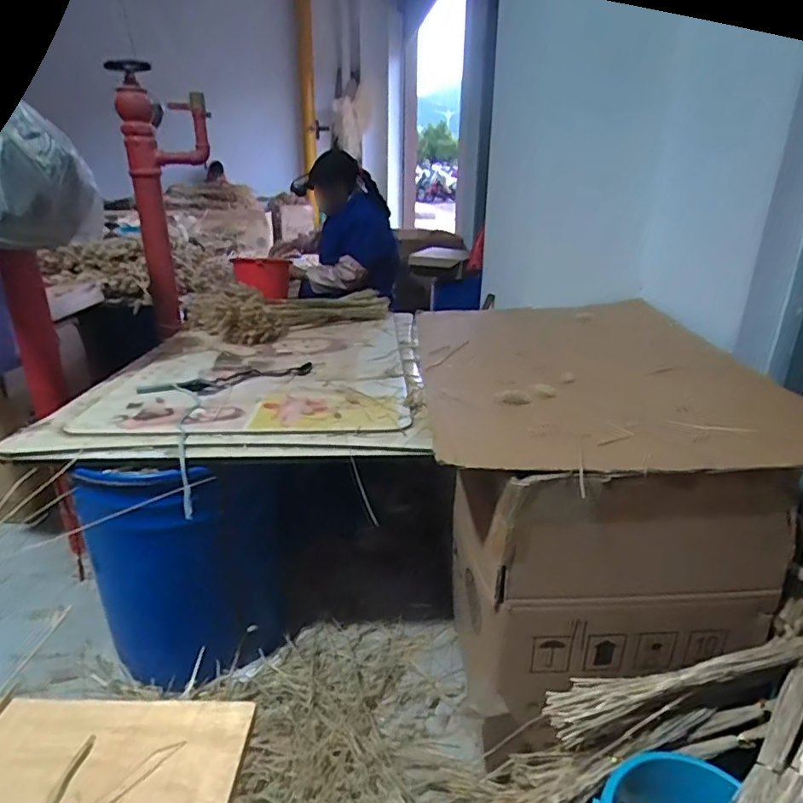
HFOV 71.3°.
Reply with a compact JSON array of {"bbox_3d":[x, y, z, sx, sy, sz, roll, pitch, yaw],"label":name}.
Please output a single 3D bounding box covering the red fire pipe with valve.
[{"bbox_3d":[-0.680,-0.603,1.677,0.234,0.718,0.177,-5,23,-15],"label":"red fire pipe with valve"}]

